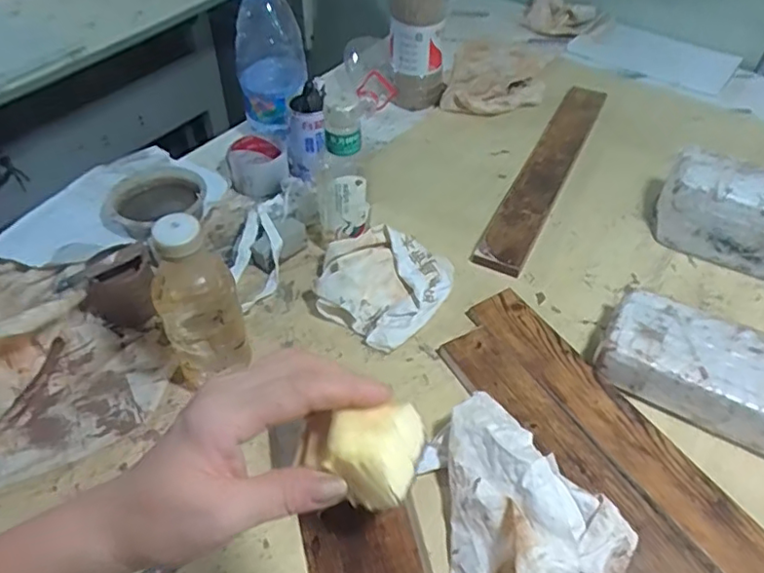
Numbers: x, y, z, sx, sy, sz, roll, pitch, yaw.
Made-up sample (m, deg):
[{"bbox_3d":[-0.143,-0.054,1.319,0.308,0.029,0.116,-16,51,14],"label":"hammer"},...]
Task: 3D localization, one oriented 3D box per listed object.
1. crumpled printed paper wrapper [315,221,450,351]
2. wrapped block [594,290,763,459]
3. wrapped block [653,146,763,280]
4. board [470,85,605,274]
[{"bbox_3d":[-0.003,-0.012,0.709,0.143,0.054,0.143,27,53,20],"label":"crumpled printed paper wrapper"},{"bbox_3d":[0.329,0.084,0.615,0.203,0.052,0.102,27,53,20],"label":"wrapped block"},{"bbox_3d":[0.453,-0.083,0.755,0.217,0.103,0.091,22,51,16],"label":"wrapped block"},{"bbox_3d":[0.242,-0.175,0.889,0.061,0.020,0.457,22,51,17],"label":"board"}]

